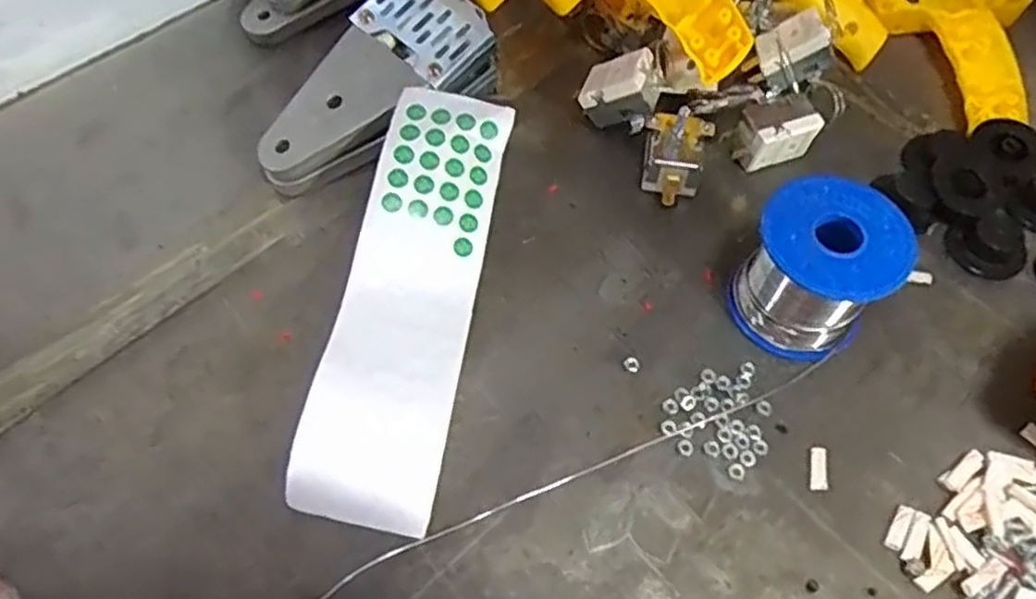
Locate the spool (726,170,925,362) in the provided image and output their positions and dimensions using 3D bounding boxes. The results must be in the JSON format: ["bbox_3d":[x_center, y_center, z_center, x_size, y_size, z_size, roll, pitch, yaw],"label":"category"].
[{"bbox_3d":[0.137,-0.013,0.325,0.061,0.061,0.057,0,60,0],"label":"spool"}]

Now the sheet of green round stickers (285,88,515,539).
[{"bbox_3d":[-0.051,-0.004,0.332,0.058,0.014,0.210,15,69,-10],"label":"sheet of green round stickers"}]

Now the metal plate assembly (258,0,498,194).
[{"bbox_3d":[-0.082,-0.114,0.395,0.144,0.041,0.078,-44,68,-5],"label":"metal plate assembly"}]

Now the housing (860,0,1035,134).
[{"bbox_3d":[0.280,-0.181,0.445,0.113,0.025,0.152,-26,63,-14],"label":"housing"}]

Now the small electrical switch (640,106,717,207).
[{"bbox_3d":[0.082,-0.074,0.374,0.033,0.038,0.037,14,61,8],"label":"small electrical switch"}]

